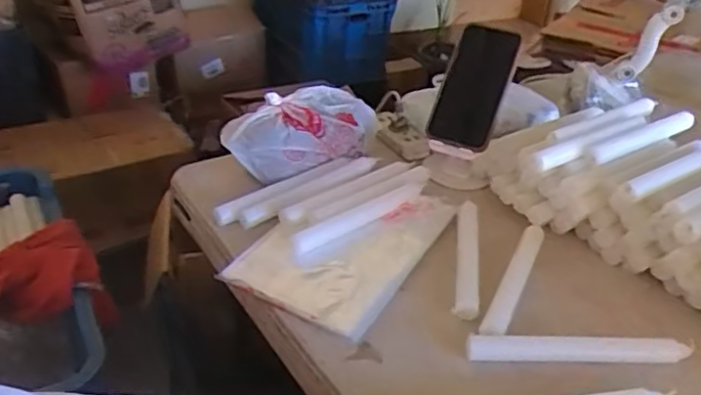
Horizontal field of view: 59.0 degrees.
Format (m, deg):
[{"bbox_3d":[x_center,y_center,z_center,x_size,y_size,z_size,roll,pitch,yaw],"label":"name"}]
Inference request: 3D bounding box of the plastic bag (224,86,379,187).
[{"bbox_3d":[-0.065,-0.083,0.772,0.189,0.065,0.100,-22,41,-35],"label":"plastic bag"}]

